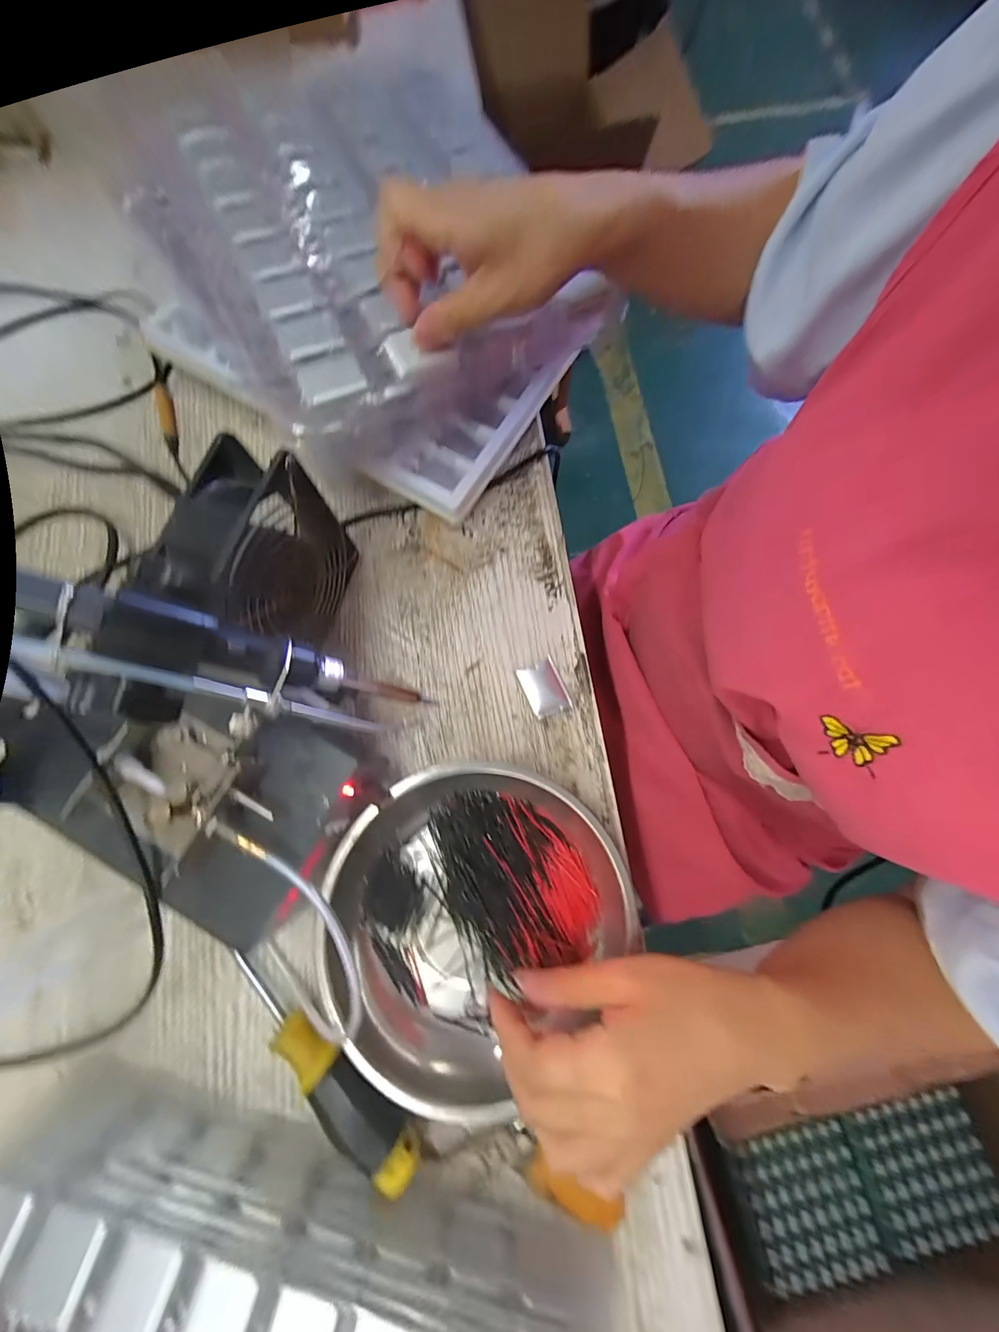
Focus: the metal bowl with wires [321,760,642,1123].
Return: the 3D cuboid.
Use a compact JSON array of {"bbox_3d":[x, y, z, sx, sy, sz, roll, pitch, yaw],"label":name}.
[{"bbox_3d":[-0.017,0.154,0.268,0.180,0.040,0.170,-41,80,-10],"label":"metal bowl with wires"}]

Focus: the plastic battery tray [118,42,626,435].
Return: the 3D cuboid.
[{"bbox_3d":[-0.098,-0.306,0.296,0.249,0.037,0.314,-32,79,-8],"label":"plastic battery tray"}]

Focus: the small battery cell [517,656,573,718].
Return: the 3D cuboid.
[{"bbox_3d":[0.034,0.016,0.316,0.029,0.007,0.038,-22,77,-6],"label":"small battery cell"}]

